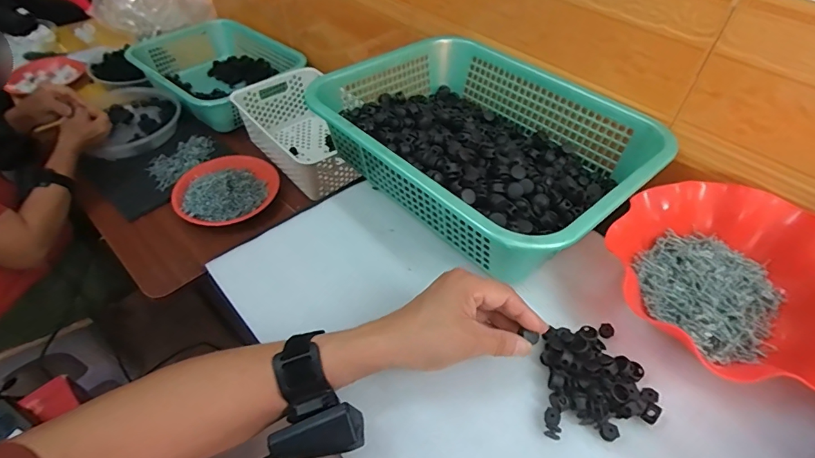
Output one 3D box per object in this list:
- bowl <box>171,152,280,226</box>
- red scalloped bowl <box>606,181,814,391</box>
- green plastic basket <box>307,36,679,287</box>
[{"bbox_3d":[-0.357,-0.091,0.864,0.194,0.049,0.188,7,49,6],"label":"bowl"},{"bbox_3d":[0.320,0.044,0.439,0.222,0.063,0.190,36,58,28],"label":"red scalloped bowl"},{"bbox_3d":[0.091,-0.119,0.565,0.290,0.094,0.386,-34,56,-26],"label":"green plastic basket"}]

